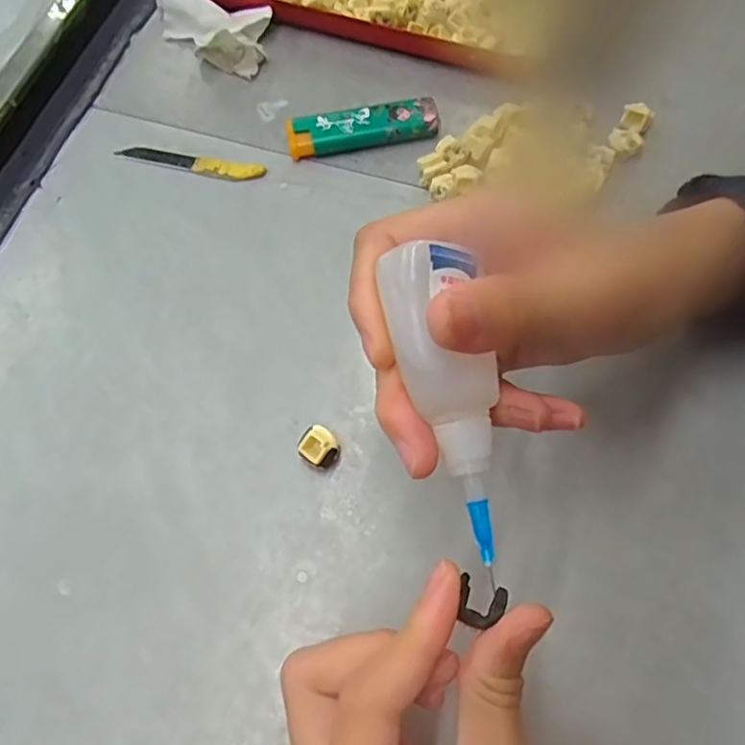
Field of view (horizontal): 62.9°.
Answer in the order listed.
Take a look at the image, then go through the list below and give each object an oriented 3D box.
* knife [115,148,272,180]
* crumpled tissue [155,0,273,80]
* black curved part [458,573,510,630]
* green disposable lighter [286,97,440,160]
[{"bbox_3d":[-0.097,-0.111,0.322,0.081,0.004,0.011,12,69,7],"label":"knife"},{"bbox_3d":[-0.095,-0.196,0.348,0.072,0.019,0.041,12,69,7],"label":"crumpled tissue"},{"bbox_3d":[0.031,0.065,0.170,0.013,0.004,0.013,16,69,7],"label":"black curved part"},{"bbox_3d":[-0.005,-0.129,0.322,0.077,0.014,0.020,-11,68,-2],"label":"green disposable lighter"}]

